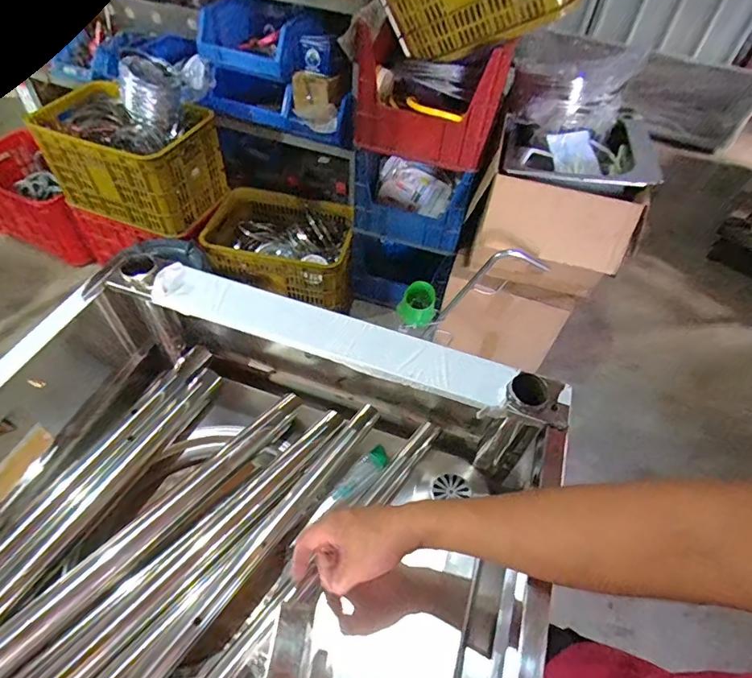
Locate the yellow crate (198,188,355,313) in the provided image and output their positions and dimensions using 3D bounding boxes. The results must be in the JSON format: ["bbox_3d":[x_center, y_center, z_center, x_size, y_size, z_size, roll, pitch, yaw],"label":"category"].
[{"bbox_3d":[-0.352,-0.353,1.843,0.527,0.265,0.364,10,50,3],"label":"yellow crate"}]

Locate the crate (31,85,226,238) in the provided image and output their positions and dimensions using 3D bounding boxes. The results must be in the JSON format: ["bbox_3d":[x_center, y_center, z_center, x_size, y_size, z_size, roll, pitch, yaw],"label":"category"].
[{"bbox_3d":[-0.859,-0.640,1.663,0.548,0.332,0.330,18,51,9],"label":"crate"}]

